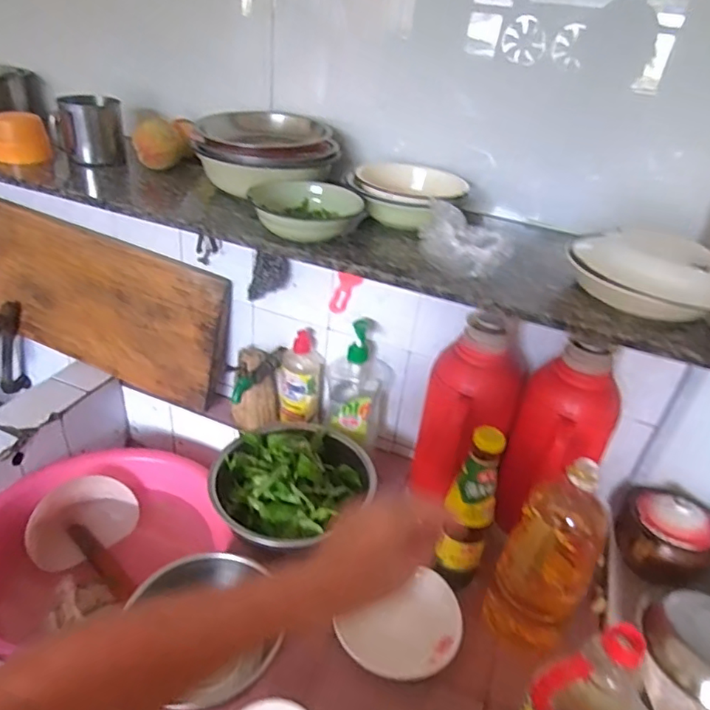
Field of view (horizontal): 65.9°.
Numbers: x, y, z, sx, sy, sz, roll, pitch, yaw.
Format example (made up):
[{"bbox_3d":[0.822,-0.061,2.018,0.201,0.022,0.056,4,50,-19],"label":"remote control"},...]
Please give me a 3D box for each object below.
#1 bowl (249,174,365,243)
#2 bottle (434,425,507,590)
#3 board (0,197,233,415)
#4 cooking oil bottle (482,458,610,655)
[{"bbox_3d":[-0.061,-0.196,0.721,0.118,0.046,0.131,28,39,29],"label":"bowl"},{"bbox_3d":[0.152,0.214,0.735,0.066,0.257,0.052,16,35,14],"label":"bottle"},{"bbox_3d":[-0.493,-0.098,1.053,0.532,0.277,0.033,21,24,11],"label":"board"},{"bbox_3d":[0.244,0.251,0.686,0.106,0.283,0.079,22,37,22],"label":"cooking oil bottle"}]

